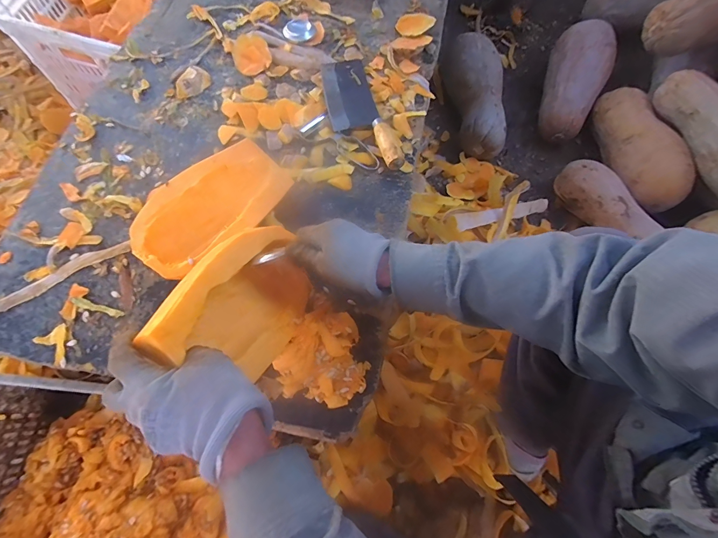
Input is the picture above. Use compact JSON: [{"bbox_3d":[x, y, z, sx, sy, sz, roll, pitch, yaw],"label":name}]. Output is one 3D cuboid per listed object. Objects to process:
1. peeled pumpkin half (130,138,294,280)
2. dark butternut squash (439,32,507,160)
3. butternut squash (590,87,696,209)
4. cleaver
[{"bbox_3d":[-0.211,-0.088,0.507,0.127,0.067,0.223,42,76,15],"label":"peeled pumpkin half"},{"bbox_3d":[0.328,-0.476,0.935,0.134,0.107,0.339,-6,70,-1],"label":"dark butternut squash"},{"bbox_3d":[0.710,-0.321,0.883,0.124,0.104,0.369,-5,70,-1],"label":"butternut squash"},{"bbox_3d":[-0.004,-0.278,0.601,0.091,0.030,0.265,-15,70,-4],"label":"cleaver"}]

